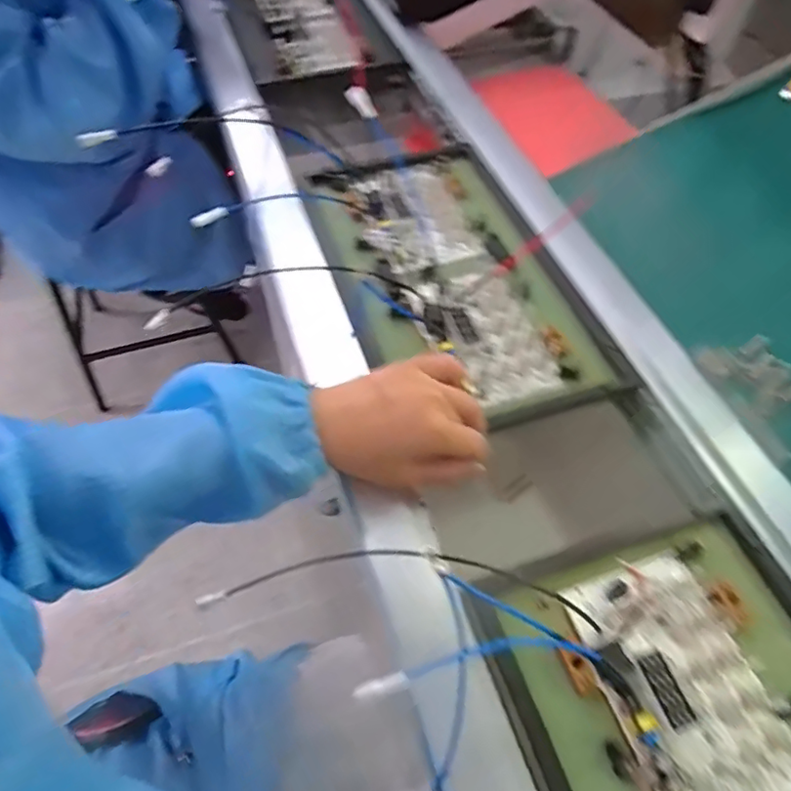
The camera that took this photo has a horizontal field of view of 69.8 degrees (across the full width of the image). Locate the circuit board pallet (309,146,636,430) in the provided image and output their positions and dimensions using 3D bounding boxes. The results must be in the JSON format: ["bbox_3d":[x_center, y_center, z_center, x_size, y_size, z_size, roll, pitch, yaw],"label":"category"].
[{"bbox_3d":[0.048,-0.123,0.521,0.204,0.041,0.339,-13,57,-8],"label":"circuit board pallet"}]

